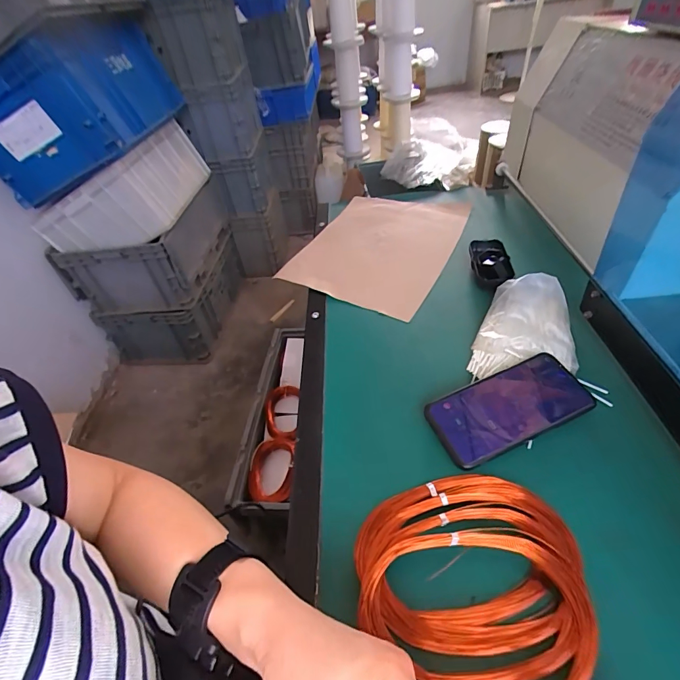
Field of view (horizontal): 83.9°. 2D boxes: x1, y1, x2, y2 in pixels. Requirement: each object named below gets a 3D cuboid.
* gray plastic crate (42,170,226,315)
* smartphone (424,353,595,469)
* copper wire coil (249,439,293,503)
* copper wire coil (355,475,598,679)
[{"bbox_3d":[-0.716,-0.379,1.507,0.433,0.288,0.550,1,44,10],"label":"gray plastic crate"},{"bbox_3d":[0.178,0.069,0.396,0.167,0.010,0.075,-21,53,-10],"label":"smartphone"},{"bbox_3d":[-0.167,0.318,0.926,0.099,0.029,0.161,-1,44,8],"label":"copper wire coil"},{"bbox_3d":[0.100,0.183,0.292,0.169,0.026,0.156,-3,44,3],"label":"copper wire coil"}]

